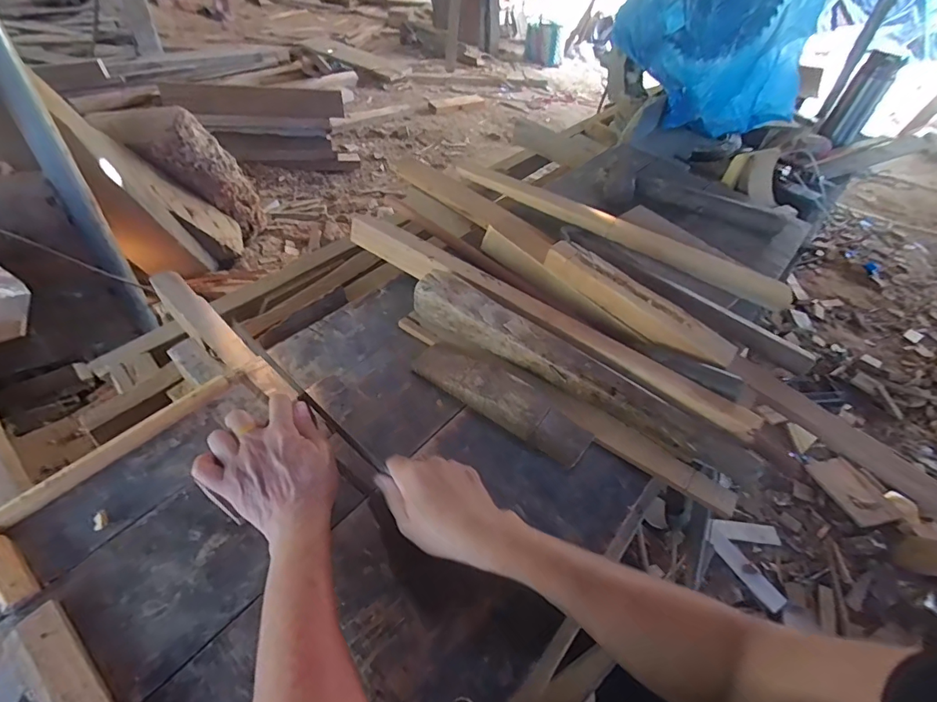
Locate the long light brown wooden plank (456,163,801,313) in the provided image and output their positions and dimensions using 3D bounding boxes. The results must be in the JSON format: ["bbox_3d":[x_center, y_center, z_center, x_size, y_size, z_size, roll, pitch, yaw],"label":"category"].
[{"bbox_3d":[0.230,-0.202,0.733,0.545,0.011,0.079,28,48,21],"label":"long light brown wooden plank"}]

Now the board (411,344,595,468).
[{"bbox_3d":[0.034,0.048,0.503,0.210,0.031,0.046,28,48,22],"label":"board"}]

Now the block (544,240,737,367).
[{"bbox_3d":[0.211,-0.058,0.581,0.249,0.049,0.052,38,56,24],"label":"block"}]

